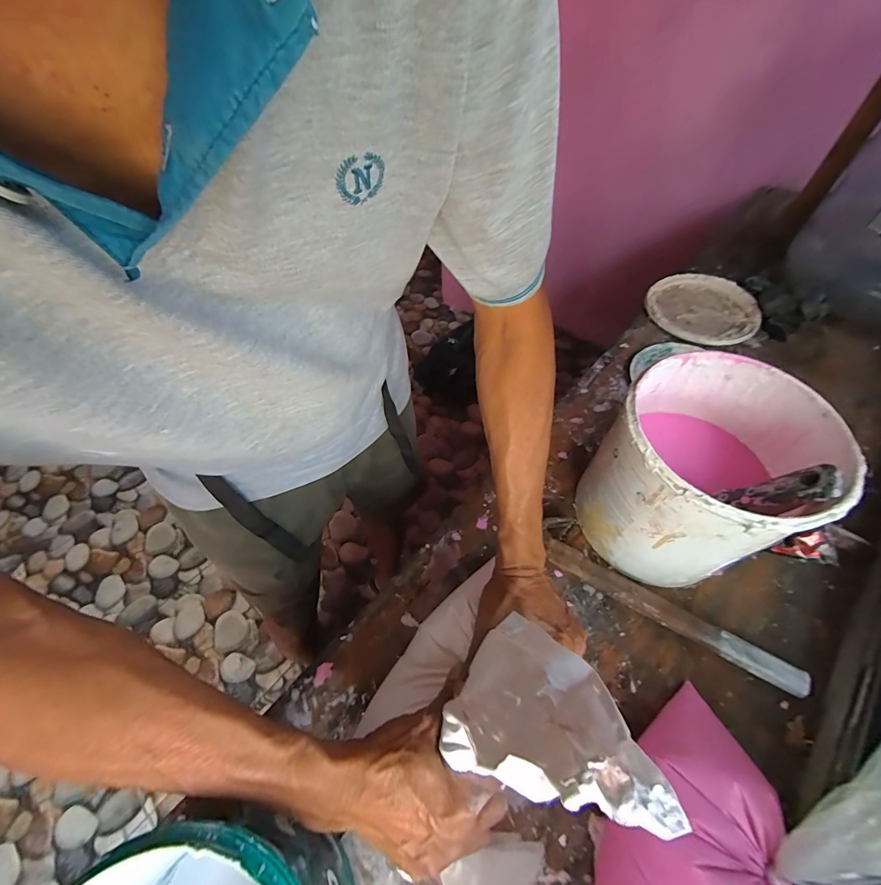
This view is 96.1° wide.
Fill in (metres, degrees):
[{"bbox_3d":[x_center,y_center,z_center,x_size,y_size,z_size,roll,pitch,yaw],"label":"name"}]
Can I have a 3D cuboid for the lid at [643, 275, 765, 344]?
[{"bbox_3d":[0.464,-0.241,0.704,0.186,0.017,0.180,-1,55,1],"label":"lid"}]

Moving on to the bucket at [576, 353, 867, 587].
[{"bbox_3d":[0.253,0.037,0.411,0.177,0.189,0.171,-1,55,1],"label":"bucket"}]

